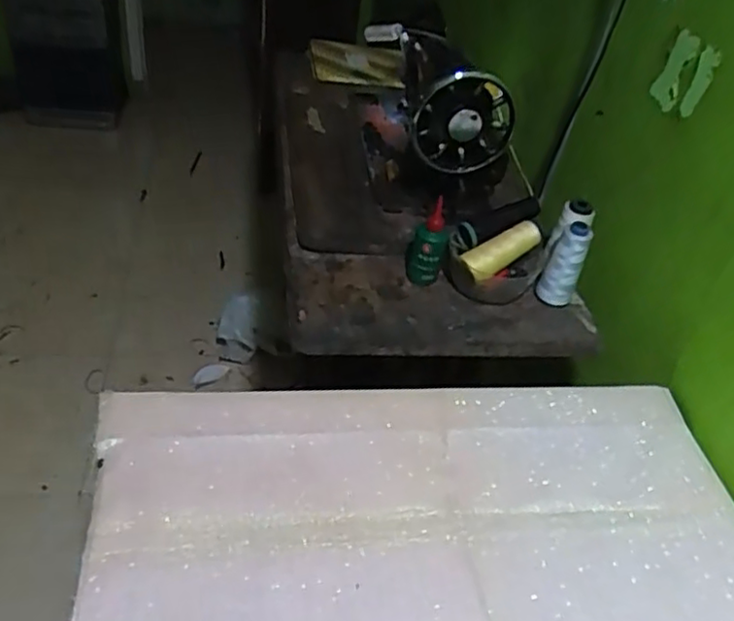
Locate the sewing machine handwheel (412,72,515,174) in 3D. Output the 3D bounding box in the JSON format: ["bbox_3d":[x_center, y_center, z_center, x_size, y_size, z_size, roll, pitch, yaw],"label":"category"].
[{"bbox_3d":[0.123,-0.238,0.858,0.127,0.127,0.049,13,40,6],"label":"sewing machine handwheel"}]

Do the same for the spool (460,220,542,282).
[{"bbox_3d":[0.172,-0.076,0.849,0.113,0.035,0.036,-30,50,-12],"label":"spool"}]

